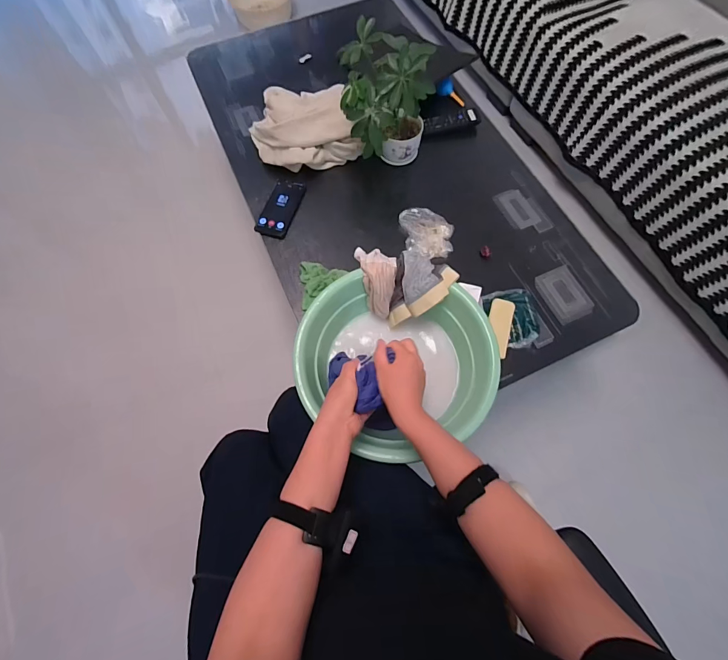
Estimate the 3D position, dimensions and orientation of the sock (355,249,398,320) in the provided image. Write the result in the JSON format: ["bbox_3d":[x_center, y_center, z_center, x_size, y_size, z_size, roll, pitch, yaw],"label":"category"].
[{"bbox_3d":[0.032,-0.089,0.690,0.067,0.056,0.137,-12,107,-4],"label":"sock"}]

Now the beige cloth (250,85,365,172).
[{"bbox_3d":[-0.149,-0.515,0.892,0.250,0.097,0.211,-10,70,-3],"label":"beige cloth"}]

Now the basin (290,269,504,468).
[{"bbox_3d":[0.055,0.074,0.661,0.344,0.116,0.315,0,69,1],"label":"basin"}]

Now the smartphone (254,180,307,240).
[{"bbox_3d":[-0.201,-0.299,0.865,0.076,0.009,0.167,17,72,-2],"label":"smartphone"}]

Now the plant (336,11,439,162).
[{"bbox_3d":[0.048,-0.492,0.784,0.178,0.252,0.181,-1,69,0],"label":"plant"}]

